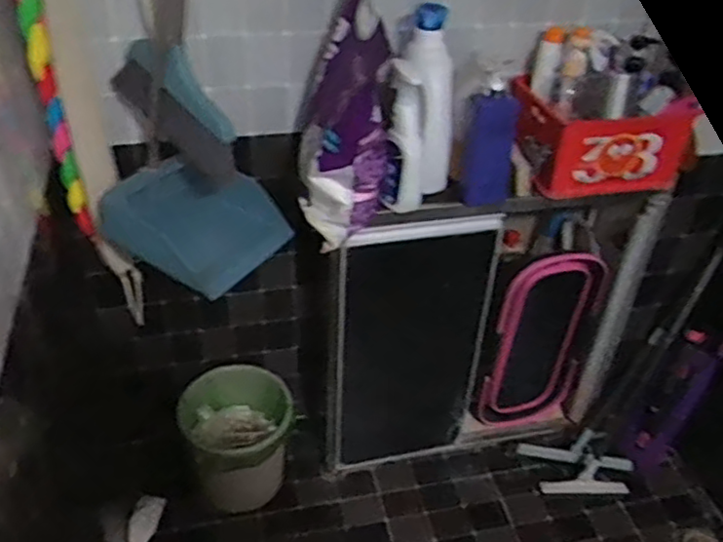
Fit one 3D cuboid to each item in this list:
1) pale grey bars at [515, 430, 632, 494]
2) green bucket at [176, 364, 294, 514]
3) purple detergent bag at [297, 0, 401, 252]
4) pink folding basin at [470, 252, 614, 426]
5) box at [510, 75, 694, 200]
[{"bbox_3d":[0.560,0.496,1.749,0.269,0.071,0.141,-2,38,-7],"label":"pale grey bars"},{"bbox_3d":[-0.287,0.398,1.656,0.254,0.231,0.237,2,37,-1],"label":"green bucket"},{"bbox_3d":[-0.028,-0.266,1.195,0.161,0.379,0.271,-11,39,-17],"label":"purple detergent bag"},{"bbox_3d":[0.429,0.181,1.662,0.271,0.477,0.055,-3,38,-8],"label":"pink folding basin"},{"bbox_3d":[0.469,-0.275,1.380,0.328,0.148,0.228,-6,38,-12],"label":"box"}]

